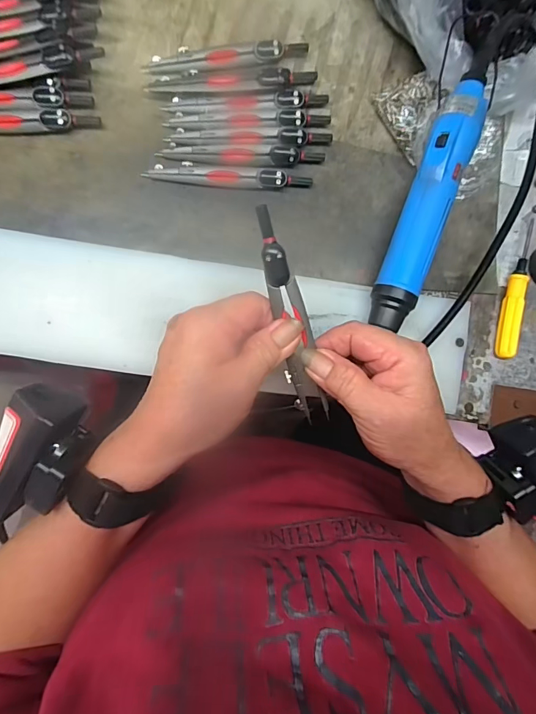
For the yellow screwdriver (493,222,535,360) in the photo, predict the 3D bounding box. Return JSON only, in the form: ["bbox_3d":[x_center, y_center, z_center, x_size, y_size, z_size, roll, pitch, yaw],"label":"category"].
[{"bbox_3d":[0.208,-0.056,0.350,0.013,0.015,0.116,14,87,-5],"label":"yellow screwdriver"}]

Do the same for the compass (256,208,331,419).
[{"bbox_3d":[0.015,-0.020,0.244,0.020,0.006,0.129,-16,109,-6],"label":"compass"}]

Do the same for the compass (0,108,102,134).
[{"bbox_3d":[-0.195,-0.178,0.317,0.127,0.014,0.015,-2,89,-6],"label":"compass"}]

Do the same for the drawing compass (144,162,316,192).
[{"bbox_3d":[-0.030,-0.142,0.332,0.129,0.012,0.015,4,88,-5],"label":"drawing compass"}]

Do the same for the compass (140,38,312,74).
[{"bbox_3d":[-0.033,-0.240,0.337,0.129,0.013,0.021,-10,90,-6],"label":"compass"}]

